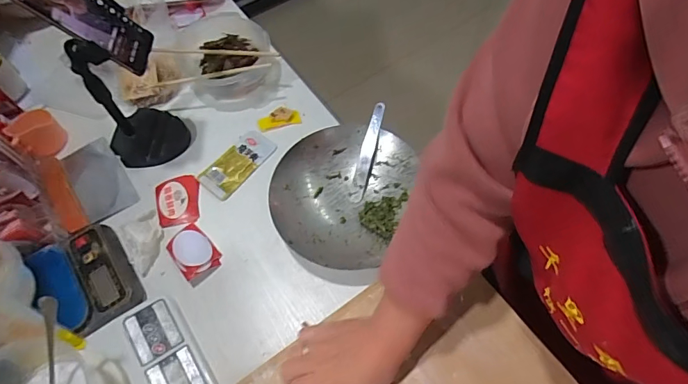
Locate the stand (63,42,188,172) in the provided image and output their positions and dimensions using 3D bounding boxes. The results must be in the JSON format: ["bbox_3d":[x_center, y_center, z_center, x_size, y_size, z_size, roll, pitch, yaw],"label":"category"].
[{"bbox_3d":[-0.316,-0.132,0.608,0.111,0.225,0.105,-39,67,-17],"label":"stand"}]

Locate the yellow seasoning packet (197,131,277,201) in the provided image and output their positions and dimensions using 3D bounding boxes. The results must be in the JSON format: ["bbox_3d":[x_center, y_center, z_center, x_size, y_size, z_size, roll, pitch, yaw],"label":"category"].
[{"bbox_3d":[-0.170,-0.046,0.682,0.065,0.014,0.121,36,69,20],"label":"yellow seasoning packet"}]

